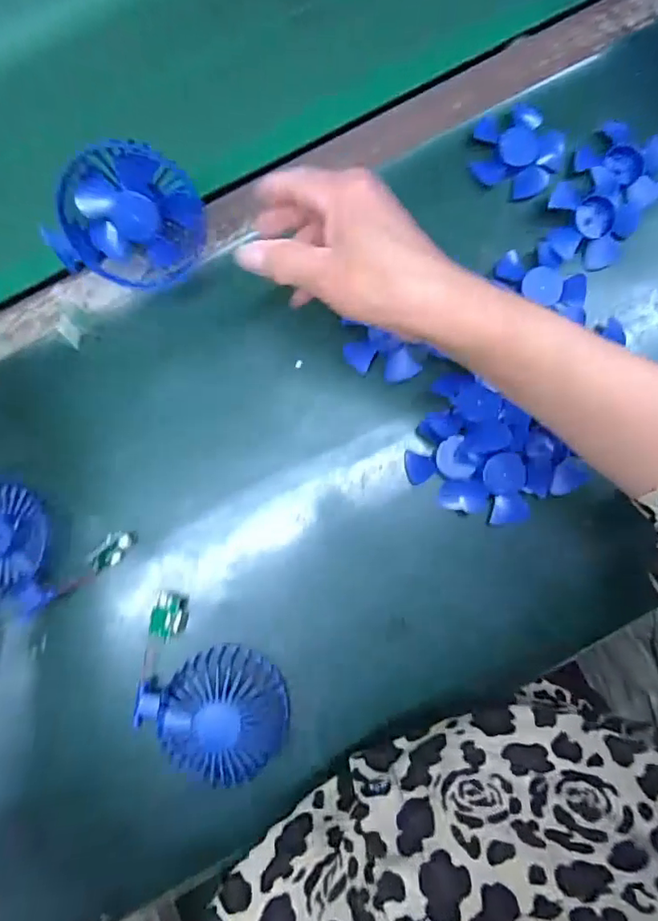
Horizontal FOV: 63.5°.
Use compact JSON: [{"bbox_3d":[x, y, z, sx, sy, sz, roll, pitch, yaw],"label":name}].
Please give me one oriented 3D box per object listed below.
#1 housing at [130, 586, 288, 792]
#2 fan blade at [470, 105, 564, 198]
[{"bbox_3d":[-0.088,0.164,0.380,0.131,0.057,0.080,36,86,2],"label":"housing"},{"bbox_3d":[0.148,-0.244,0.416,0.067,0.012,0.067,0,85,-1],"label":"fan blade"}]

